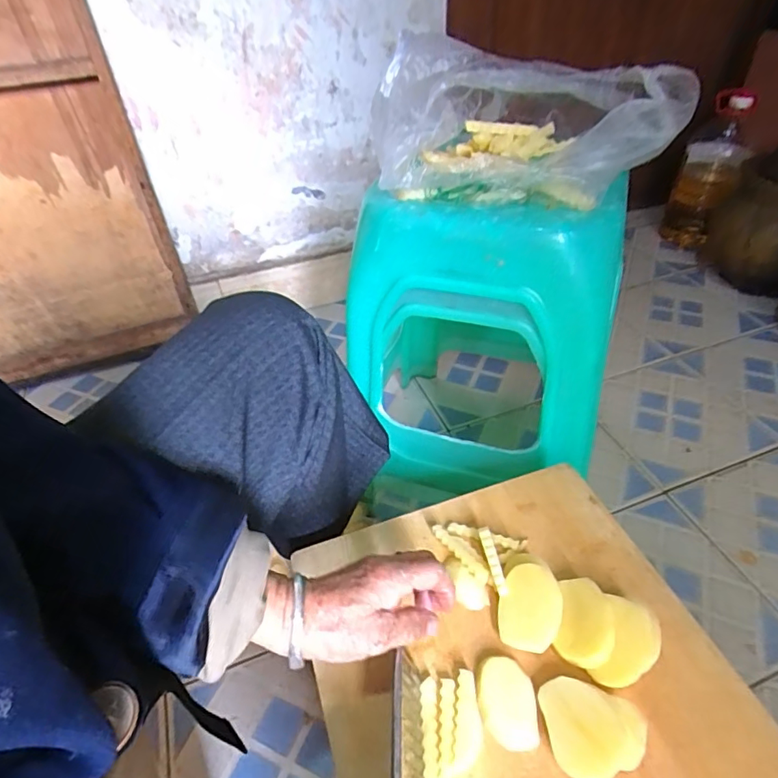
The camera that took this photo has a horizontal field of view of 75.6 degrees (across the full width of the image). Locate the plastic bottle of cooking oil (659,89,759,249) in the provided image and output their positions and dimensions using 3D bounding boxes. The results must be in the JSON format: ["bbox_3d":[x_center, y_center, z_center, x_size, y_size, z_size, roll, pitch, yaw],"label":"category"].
[{"bbox_3d":[0.782,-0.522,1.234,0.135,0.344,0.109,14,46,21],"label":"plastic bottle of cooking oil"}]

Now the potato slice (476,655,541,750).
[{"bbox_3d":[0.085,0.227,0.363,0.040,0.012,0.055,-3,42,4],"label":"potato slice"}]

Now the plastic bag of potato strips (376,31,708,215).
[{"bbox_3d":[0.138,-0.264,0.480,0.260,0.110,0.188,11,45,16],"label":"plastic bag of potato strips"}]

